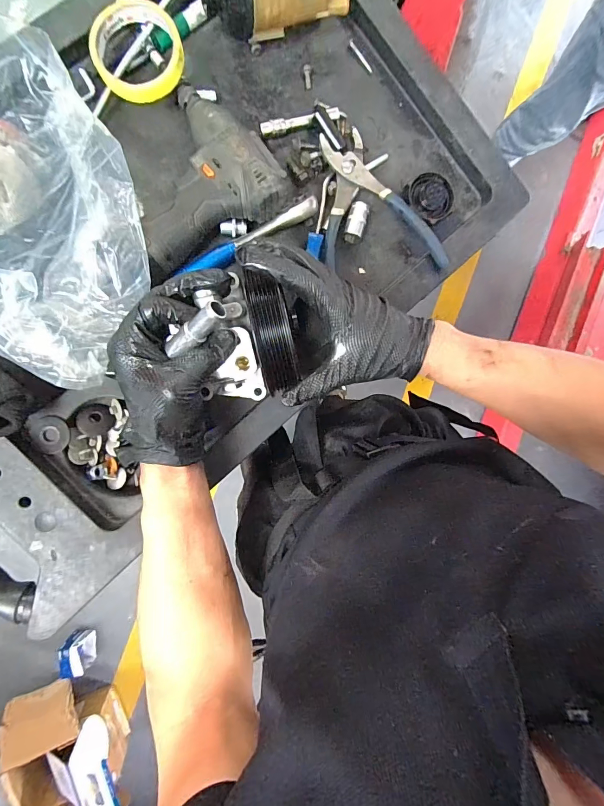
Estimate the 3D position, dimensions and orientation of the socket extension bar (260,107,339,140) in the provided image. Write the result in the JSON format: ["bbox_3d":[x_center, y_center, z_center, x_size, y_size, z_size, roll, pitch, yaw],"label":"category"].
[{"bbox_3d":[-0.002,-0.318,0.419,0.091,0.016,0.016,-16,94,-9],"label":"socket extension bar"}]

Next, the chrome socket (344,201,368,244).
[{"bbox_3d":[0.063,-0.211,0.431,0.021,0.016,0.044,12,102,-8],"label":"chrome socket"}]

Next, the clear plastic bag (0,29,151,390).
[{"bbox_3d":[-0.235,-0.159,0.324,0.205,0.076,0.237,28,87,-9],"label":"clear plastic bag"}]

